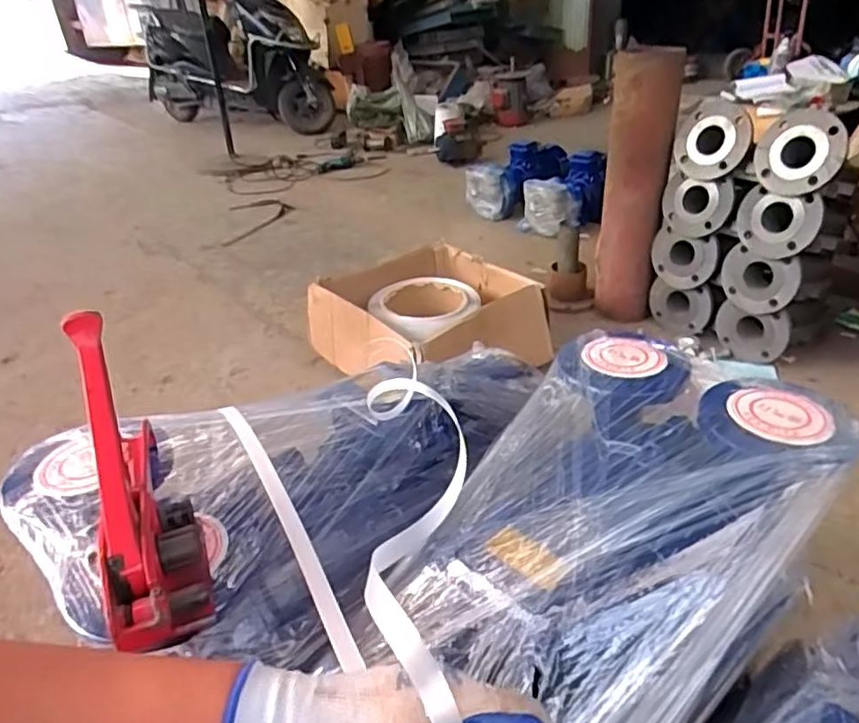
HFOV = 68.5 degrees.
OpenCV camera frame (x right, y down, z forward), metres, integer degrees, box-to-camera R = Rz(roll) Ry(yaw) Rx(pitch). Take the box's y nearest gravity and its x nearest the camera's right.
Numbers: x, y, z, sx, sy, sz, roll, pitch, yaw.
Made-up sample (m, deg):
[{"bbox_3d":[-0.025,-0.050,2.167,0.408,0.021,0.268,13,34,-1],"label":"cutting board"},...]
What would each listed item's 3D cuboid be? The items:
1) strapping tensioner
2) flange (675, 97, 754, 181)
[{"bbox_3d":[-0.243,0.089,0.511,0.071,0.076,0.276,-17,70,-23],"label":"strapping tensioner"},{"bbox_3d":[0.656,-0.516,1.485,0.045,0.171,0.181,-18,7,-36],"label":"flange"}]

